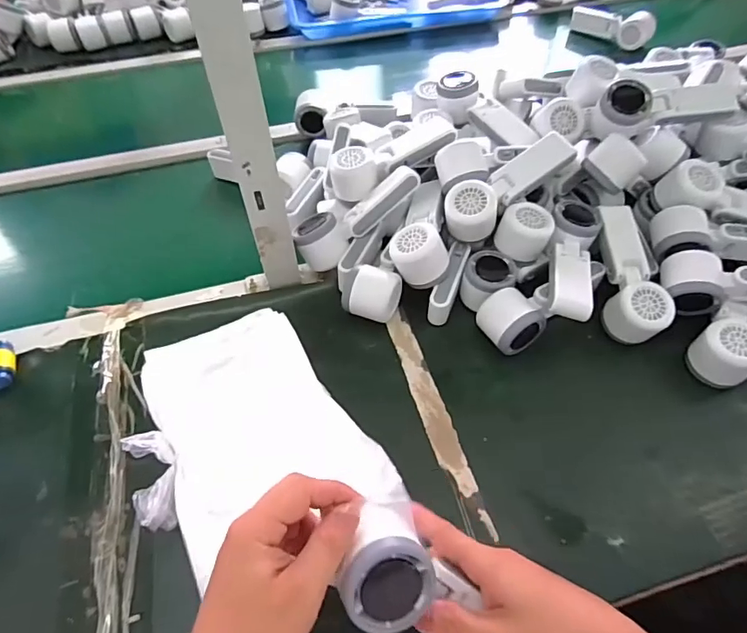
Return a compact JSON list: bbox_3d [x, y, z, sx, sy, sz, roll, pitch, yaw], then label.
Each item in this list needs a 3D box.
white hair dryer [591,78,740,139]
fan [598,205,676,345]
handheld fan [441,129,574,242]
[{"bbox_3d":[0.356,-0.254,0.601,0.170,0.058,0.053,-9,52,-6],"label":"white hair dryer"},{"bbox_3d":[0.292,-0.053,0.563,0.061,0.046,0.166,2,68,2],"label":"fan"},{"bbox_3d":[0.157,-0.153,0.578,0.168,0.048,0.055,-36,59,-7],"label":"handheld fan"}]

